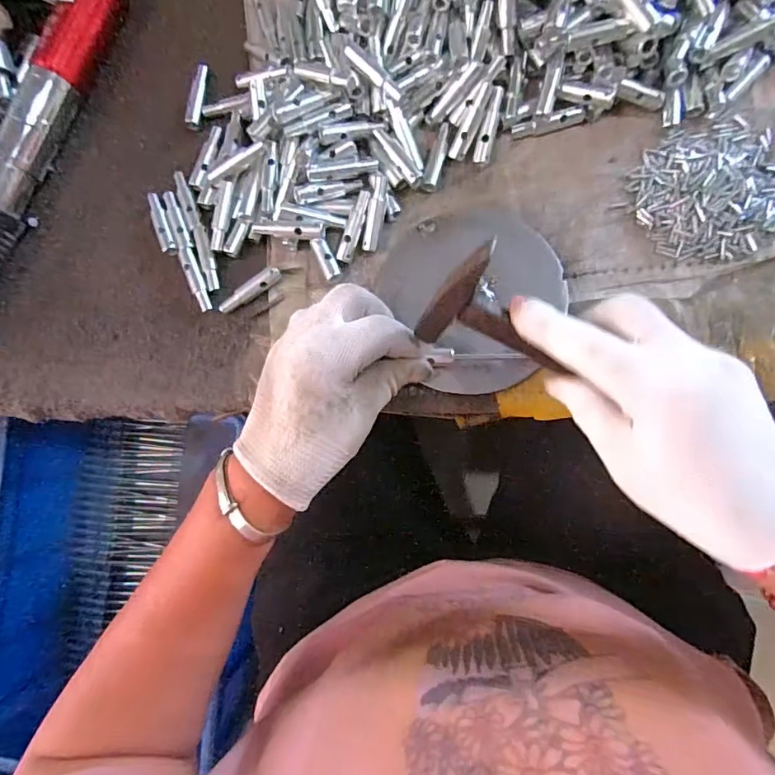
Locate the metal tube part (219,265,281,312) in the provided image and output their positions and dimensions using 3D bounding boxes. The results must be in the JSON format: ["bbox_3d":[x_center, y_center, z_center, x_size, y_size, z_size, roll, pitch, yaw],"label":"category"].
[{"bbox_3d":[-0.099,-0.069,0.342,0.051,0.009,0.011,-32,82,4],"label":"metal tube part"}]

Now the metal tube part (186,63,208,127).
[{"bbox_3d":[-0.147,-0.228,0.369,0.010,0.006,0.049,10,87,8],"label":"metal tube part"}]

